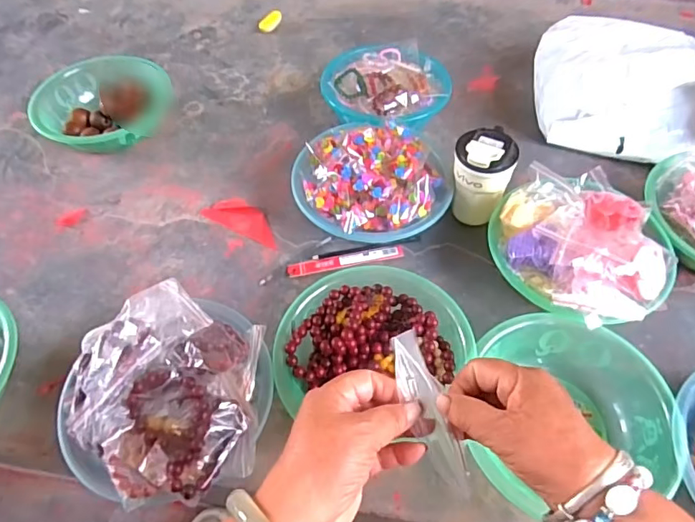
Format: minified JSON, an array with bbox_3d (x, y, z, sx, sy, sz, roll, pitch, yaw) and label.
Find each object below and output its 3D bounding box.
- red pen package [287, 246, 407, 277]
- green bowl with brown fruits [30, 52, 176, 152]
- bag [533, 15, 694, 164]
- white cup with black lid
[{"bbox_3d":[-0.002,0.000,0.759,0.173,0.004,0.026,-9,55,-6],"label":"red pen package"},{"bbox_3d":[-0.438,-0.285,0.926,0.213,0.075,0.221,0,55,0],"label":"green bowl with brown fruits"},{"bbox_3d":[0.493,-0.316,0.916,0.296,0.105,0.316,13,56,9],"label":"bag"},{"bbox_3d":[0.195,-0.120,0.757,0.081,0.144,0.089,0,55,0],"label":"white cup with black lid"}]

